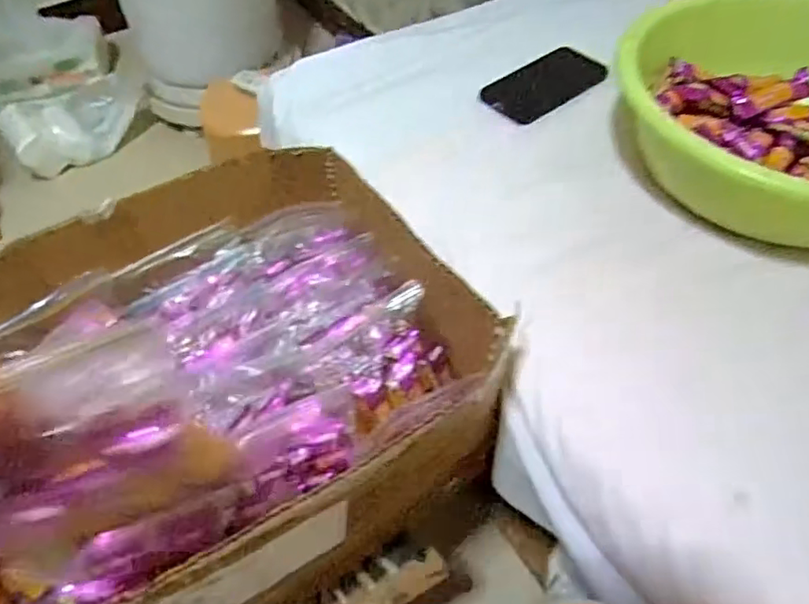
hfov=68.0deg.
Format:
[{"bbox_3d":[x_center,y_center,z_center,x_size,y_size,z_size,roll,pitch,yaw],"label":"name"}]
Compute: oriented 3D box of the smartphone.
[{"bbox_3d":[0.170,-0.260,0.717,0.141,0.009,0.085,-34,60,-14],"label":"smartphone"}]

